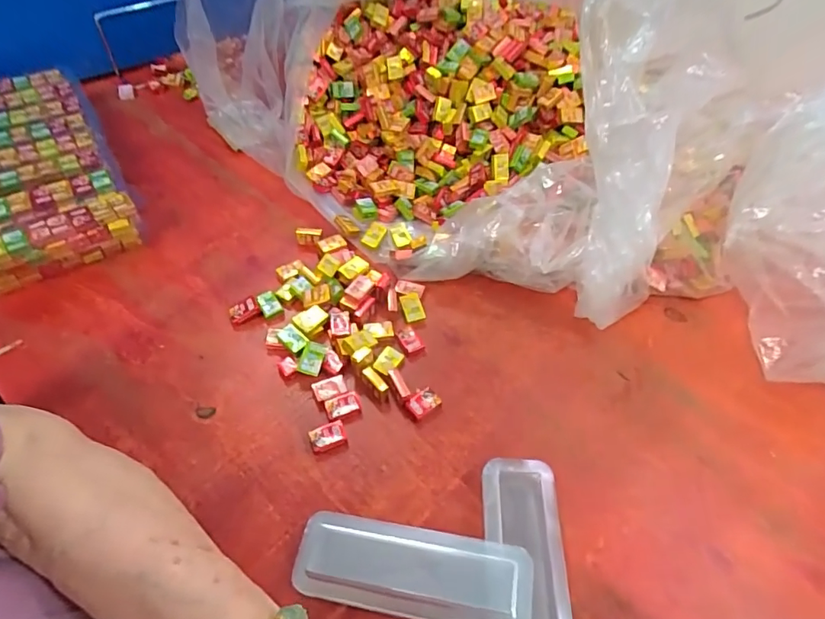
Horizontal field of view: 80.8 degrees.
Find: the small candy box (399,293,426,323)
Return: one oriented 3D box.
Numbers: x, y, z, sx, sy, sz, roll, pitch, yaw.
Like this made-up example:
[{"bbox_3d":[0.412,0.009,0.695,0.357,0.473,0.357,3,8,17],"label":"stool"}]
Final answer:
[{"bbox_3d":[0.000,-0.003,0.430,0.017,0.006,0.026,-16,55,-16],"label":"small candy box"}]

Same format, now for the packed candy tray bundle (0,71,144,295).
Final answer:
[{"bbox_3d":[-0.387,-0.148,0.498,0.140,0.046,0.295,-26,58,-22],"label":"packed candy tray bundle"}]

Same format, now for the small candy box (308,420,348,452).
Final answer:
[{"bbox_3d":[-0.062,0.093,0.356,0.026,0.005,0.018,-18,56,-17],"label":"small candy box"}]

